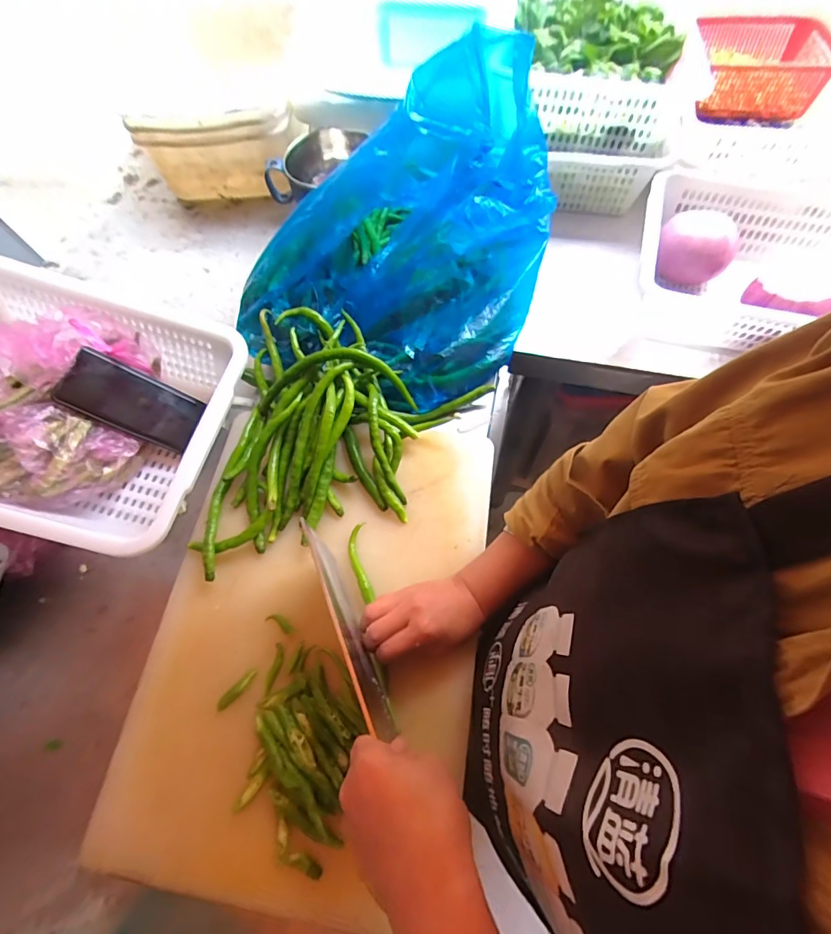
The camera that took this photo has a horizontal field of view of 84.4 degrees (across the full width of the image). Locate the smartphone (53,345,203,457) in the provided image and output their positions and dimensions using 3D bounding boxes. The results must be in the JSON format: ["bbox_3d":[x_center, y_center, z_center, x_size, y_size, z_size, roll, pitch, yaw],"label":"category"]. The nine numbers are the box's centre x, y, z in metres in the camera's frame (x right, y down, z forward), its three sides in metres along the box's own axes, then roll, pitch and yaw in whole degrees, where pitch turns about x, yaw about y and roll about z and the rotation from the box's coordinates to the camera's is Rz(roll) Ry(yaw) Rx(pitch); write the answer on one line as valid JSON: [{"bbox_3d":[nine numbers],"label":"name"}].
[{"bbox_3d":[-0.343,-0.082,0.563,0.145,0.014,0.077,28,58,-30],"label":"smartphone"}]

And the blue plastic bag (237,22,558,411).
[{"bbox_3d":[-0.008,-0.333,0.585,0.352,0.208,0.419,17,67,10],"label":"blue plastic bag"}]

